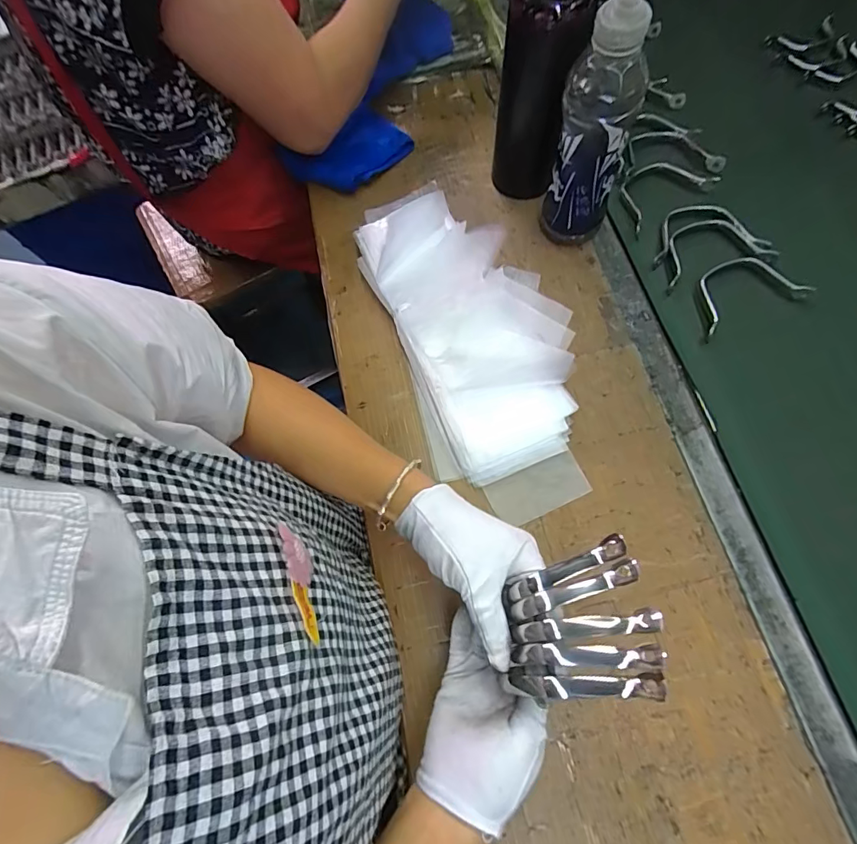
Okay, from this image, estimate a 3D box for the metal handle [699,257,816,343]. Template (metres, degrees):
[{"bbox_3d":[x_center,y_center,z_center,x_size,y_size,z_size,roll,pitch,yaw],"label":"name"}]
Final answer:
[{"bbox_3d":[0.342,-0.145,0.505,0.132,0.013,0.071,-24,70,-6],"label":"metal handle"}]

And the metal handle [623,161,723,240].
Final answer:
[{"bbox_3d":[0.280,-0.282,0.562,0.137,0.014,0.072,-33,71,-9],"label":"metal handle"}]

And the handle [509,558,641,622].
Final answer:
[{"bbox_3d":[0.099,0.114,0.313,0.091,0.016,0.013,-19,69,-2],"label":"handle"}]

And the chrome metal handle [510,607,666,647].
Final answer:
[{"bbox_3d":[0.103,0.134,0.303,0.096,0.016,0.014,-8,69,5],"label":"chrome metal handle"}]

